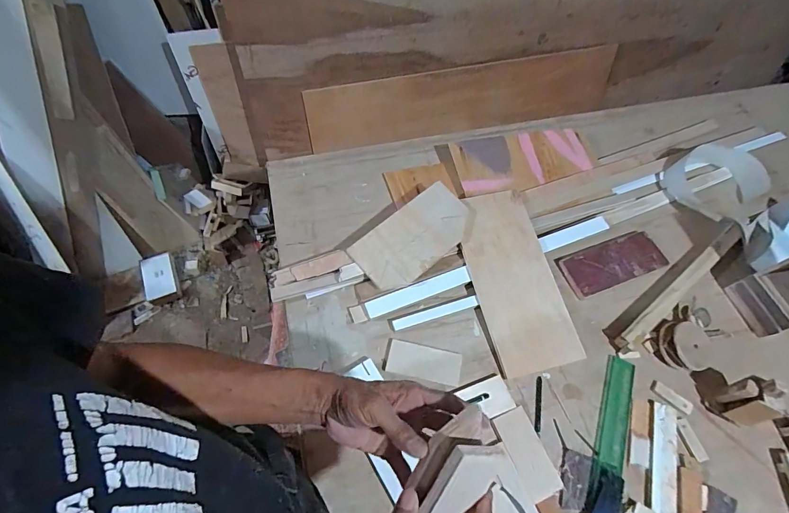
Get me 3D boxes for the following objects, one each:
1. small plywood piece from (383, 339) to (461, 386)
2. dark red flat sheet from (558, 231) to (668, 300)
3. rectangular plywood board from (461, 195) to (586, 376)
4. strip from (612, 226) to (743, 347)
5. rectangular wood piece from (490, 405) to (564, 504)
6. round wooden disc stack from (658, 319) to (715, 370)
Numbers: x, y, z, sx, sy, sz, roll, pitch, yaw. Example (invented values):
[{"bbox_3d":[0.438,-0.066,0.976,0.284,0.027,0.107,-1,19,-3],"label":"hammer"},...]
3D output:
[{"bbox_3d":[0.051,0.191,0.684,0.134,0.013,0.062,12,62,4],"label":"small plywood piece"},{"bbox_3d":[0.455,0.016,0.795,0.220,0.015,0.089,-18,64,-11],"label":"dark red flat sheet"},{"bbox_3d":[0.234,0.039,0.753,0.155,0.011,0.361,-14,71,-4],"label":"rectangular plywood board"},{"bbox_3d":[0.582,0.051,0.762,0.406,0.033,0.030,-33,68,-18],"label":"strip"},{"bbox_3d":[0.215,0.318,0.617,0.060,0.007,0.130,-21,64,-13],"label":"rectangular wood piece"},{"bbox_3d":[0.533,0.161,0.692,0.086,0.054,0.088,1,62,-2],"label":"round wooden disc stack"}]

